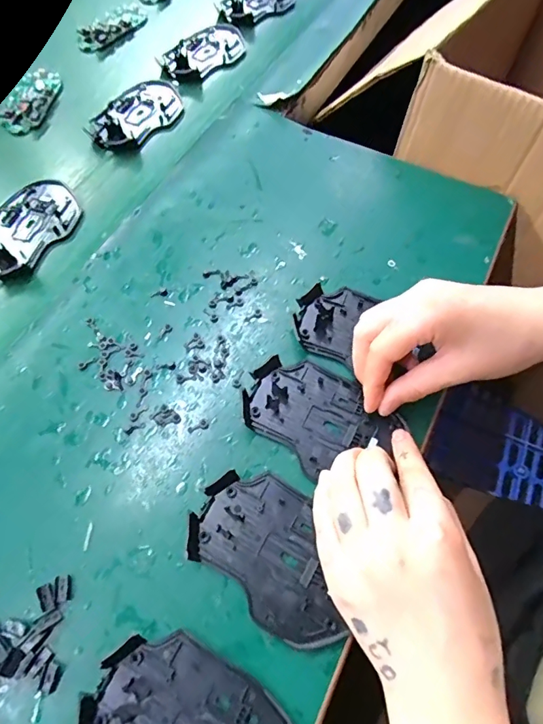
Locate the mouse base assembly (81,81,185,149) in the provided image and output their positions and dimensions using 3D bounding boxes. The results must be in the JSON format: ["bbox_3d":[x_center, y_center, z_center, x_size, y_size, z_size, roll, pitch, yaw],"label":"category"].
[{"bbox_3d":[-0.138,-0.259,0.469,0.069,0.013,0.111,38,69,19],"label":"mouse base assembly"}]

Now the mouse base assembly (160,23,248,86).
[{"bbox_3d":[-0.078,-0.360,0.521,0.068,0.013,0.115,40,69,19],"label":"mouse base assembly"}]

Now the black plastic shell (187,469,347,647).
[{"bbox_3d":[0.003,0.112,0.270,0.104,0.012,0.069,35,68,18],"label":"black plastic shell"}]

